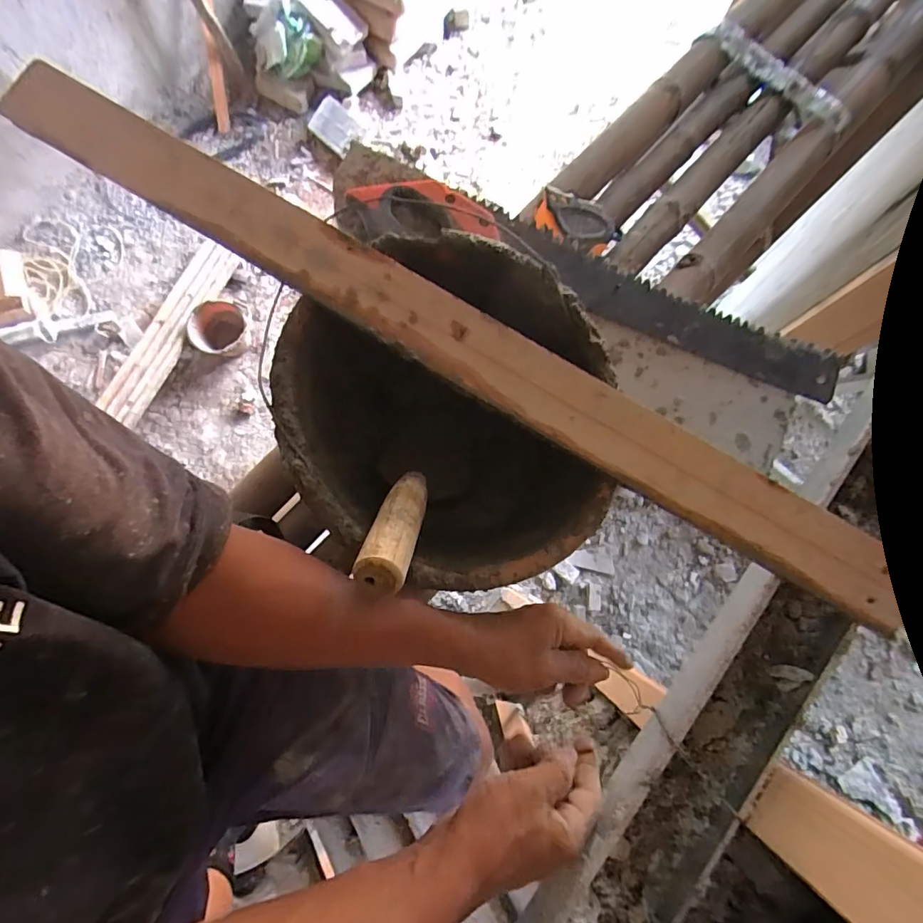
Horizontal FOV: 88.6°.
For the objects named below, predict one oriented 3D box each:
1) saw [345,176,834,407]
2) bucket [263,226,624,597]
[{"bbox_3d":[0.154,-0.189,0.513,0.565,0.034,0.075,18,85,-6],"label":"saw"},{"bbox_3d":[-0.014,-0.031,0.438,0.254,0.169,0.279,0,79,-1],"label":"bucket"}]

